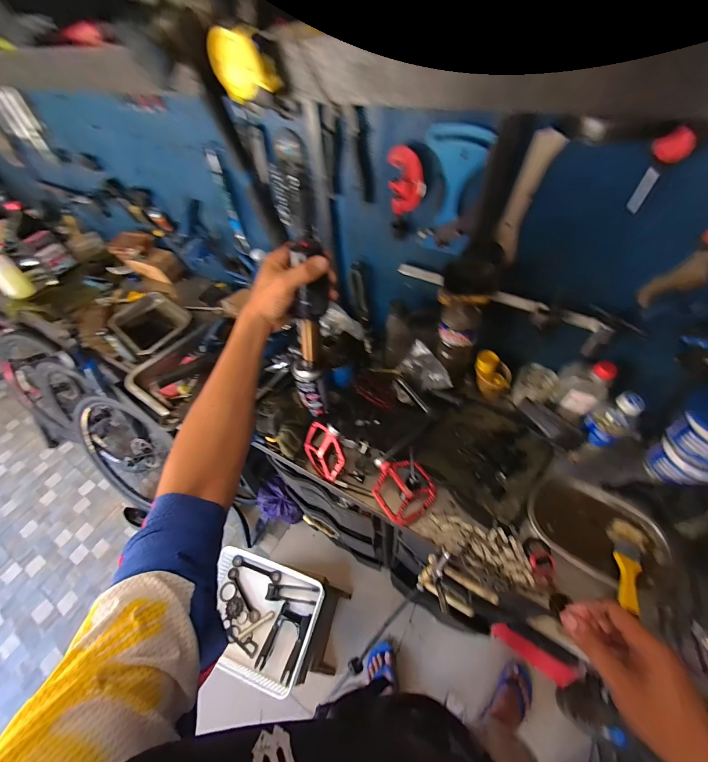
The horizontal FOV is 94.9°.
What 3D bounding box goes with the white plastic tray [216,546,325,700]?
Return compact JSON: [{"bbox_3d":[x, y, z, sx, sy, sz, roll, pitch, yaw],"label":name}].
[{"bbox_3d":[-0.262,0.640,0.880,0.326,0.085,0.265,12,55,14],"label":"white plastic tray"}]

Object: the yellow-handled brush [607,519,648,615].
[{"bbox_3d":[0.448,0.299,0.529,0.050,0.019,0.154,24,43,22],"label":"yellow-handled brush"}]

